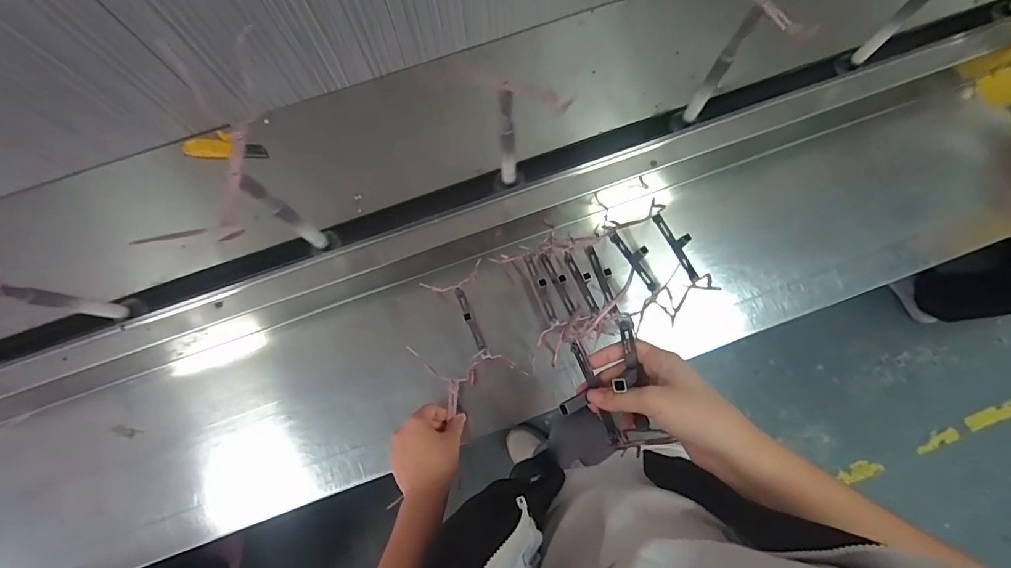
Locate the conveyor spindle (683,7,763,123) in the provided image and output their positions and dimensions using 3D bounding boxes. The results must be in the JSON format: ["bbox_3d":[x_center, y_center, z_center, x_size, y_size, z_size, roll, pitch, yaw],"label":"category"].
[{"bbox_3d":[0.243,-0.244,0.522,0.017,0.175,0.014,31,78,8],"label":"conveyor spindle"}]

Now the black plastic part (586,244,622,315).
[{"bbox_3d":[0.126,-0.006,0.583,0.017,0.013,0.095,-18,76,-3],"label":"black plastic part"}]

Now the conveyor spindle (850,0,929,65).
[{"bbox_3d":[0.476,-0.325,0.539,0.017,0.185,0.017,41,80,10],"label":"conveyor spindle"}]

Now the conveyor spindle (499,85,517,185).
[{"bbox_3d":[0.003,-0.158,0.504,0.018,0.187,0.012,1,76,2],"label":"conveyor spindle"}]

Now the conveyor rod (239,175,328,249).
[{"bbox_3d":[-0.232,-0.073,0.489,0.018,0.182,0.017,35,79,9],"label":"conveyor rod"}]

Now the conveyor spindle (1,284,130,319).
[{"bbox_3d":[-0.472,0.020,0.498,0.014,0.137,0.019,16,77,5],"label":"conveyor spindle"}]

